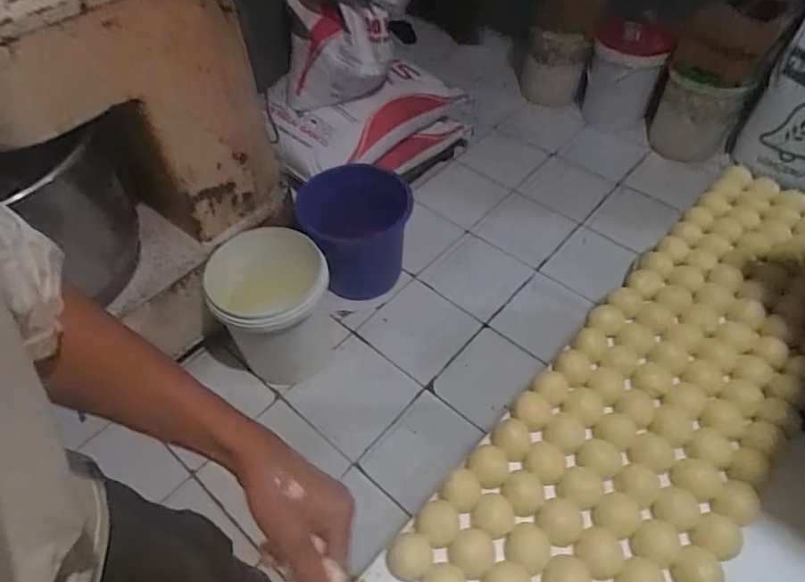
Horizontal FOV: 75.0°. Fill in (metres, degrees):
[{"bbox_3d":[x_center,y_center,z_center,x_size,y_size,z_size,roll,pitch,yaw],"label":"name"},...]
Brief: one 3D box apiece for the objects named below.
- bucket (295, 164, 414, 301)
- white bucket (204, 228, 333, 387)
[{"bbox_3d":[-0.143,-0.183,1.664,0.322,0.356,0.348,-1,51,1],"label":"bucket"},{"bbox_3d":[-0.364,0.047,1.524,0.315,0.366,0.310,-1,51,1],"label":"white bucket"}]

